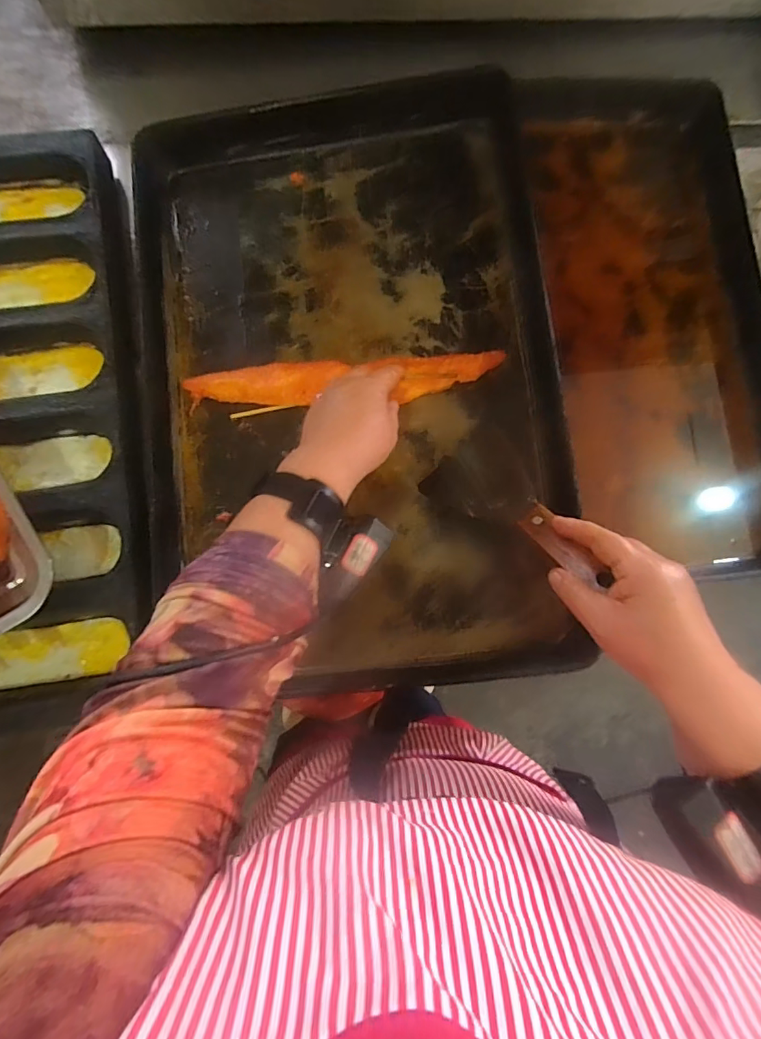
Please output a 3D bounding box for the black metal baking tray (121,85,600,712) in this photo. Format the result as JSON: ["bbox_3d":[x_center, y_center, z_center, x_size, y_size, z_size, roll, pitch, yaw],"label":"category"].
[{"bbox_3d":[-0.035,-0.162,0.491,0.413,0.052,0.637,-5,83,3],"label":"black metal baking tray"}]

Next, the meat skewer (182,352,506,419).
[{"bbox_3d":[-0.040,-0.143,0.502,0.324,0.011,0.053,-3,82,4],"label":"meat skewer"}]

